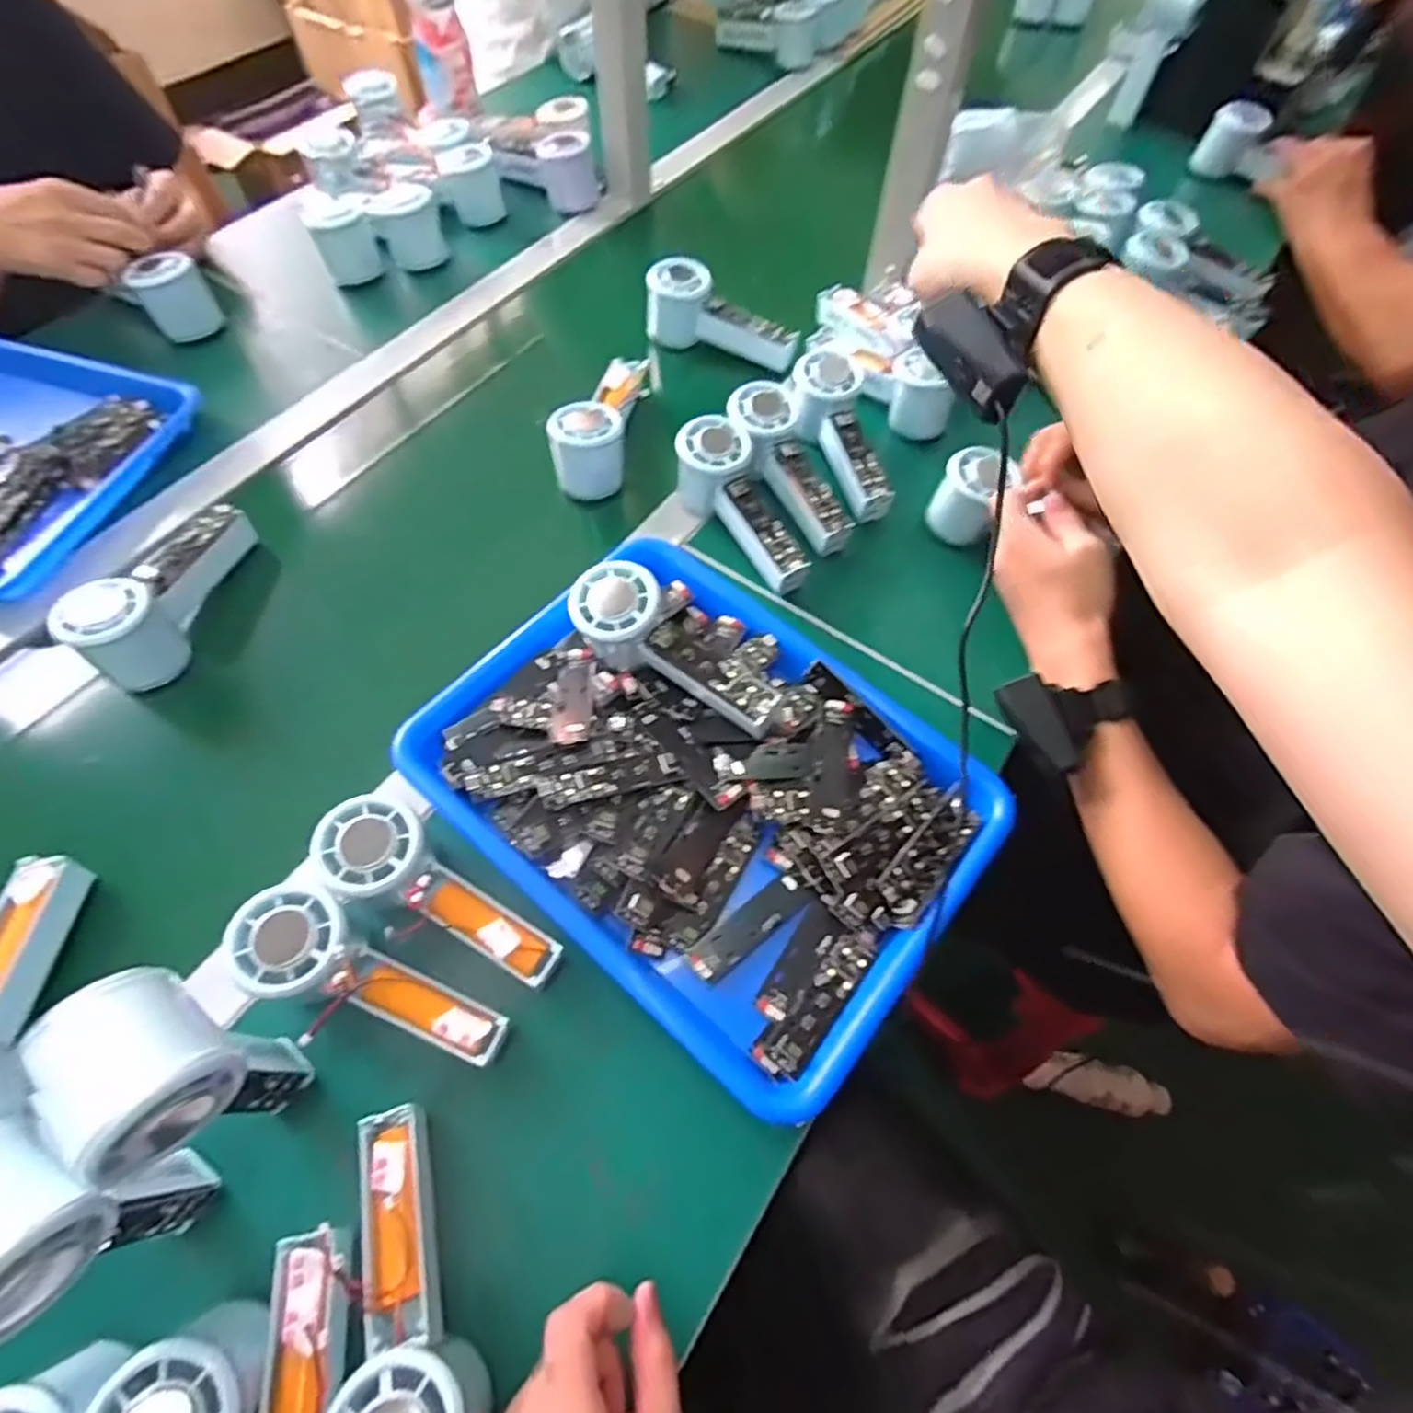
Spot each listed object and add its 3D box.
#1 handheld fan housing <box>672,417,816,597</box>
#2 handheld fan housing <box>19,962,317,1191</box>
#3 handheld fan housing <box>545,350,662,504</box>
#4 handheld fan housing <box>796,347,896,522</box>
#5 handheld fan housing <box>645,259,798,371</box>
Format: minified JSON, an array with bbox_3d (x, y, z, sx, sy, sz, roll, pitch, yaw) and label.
[{"bbox_3d":[0.031,-0.160,0.571,0.062,0.049,0.155,-28,78,-16],"label":"handheld fan housing"},{"bbox_3d":[-0.225,0.177,0.331,0.056,0.148,0.084,-39,67,-21],"label":"handheld fan housing"},{"bbox_3d":[-0.083,-0.251,0.624,0.056,0.065,0.145,17,61,9],"label":"handheld fan housing"},{"bbox_3d":[0.119,-0.232,0.619,0.065,0.055,0.160,-17,78,-10],"label":"handheld fan housing"},{"bbox_3d":[0.020,-0.379,0.693,0.151,0.067,0.044,24,62,13],"label":"handheld fan housing"}]

